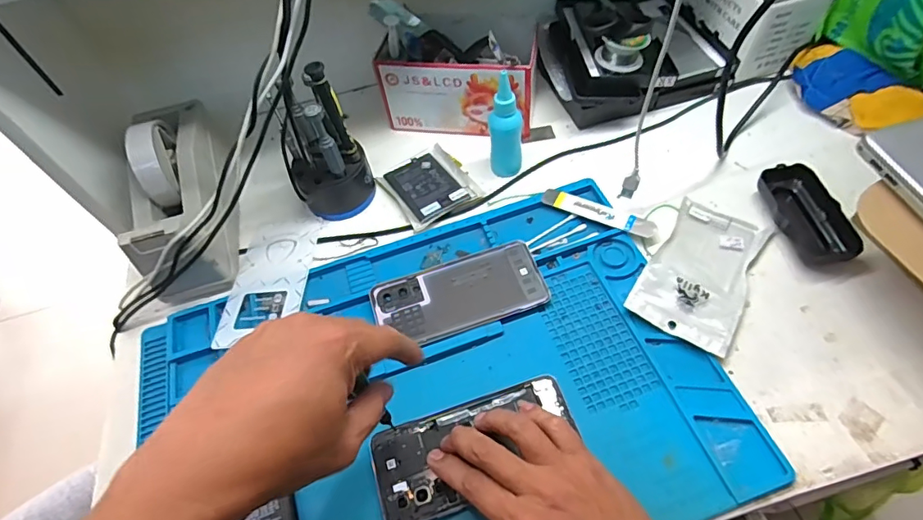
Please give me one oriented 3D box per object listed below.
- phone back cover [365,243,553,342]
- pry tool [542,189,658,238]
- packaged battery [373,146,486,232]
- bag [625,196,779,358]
[{"bbox_3d":[-0.002,0.033,0.461,0.154,0.010,0.071,-18,56,-6],"label":"phone back cover"},{"bbox_3d":[0.138,-0.048,0.498,0.114,0.006,0.022,21,70,19],"label":"pry tool"},{"bbox_3d":[-0.035,-0.084,0.551,0.089,0.011,0.098,-29,58,-13],"label":"packaged battery"},{"bbox_3d":[0.222,0.006,0.452,0.085,0.010,0.154,27,63,22],"label":"bag"}]

